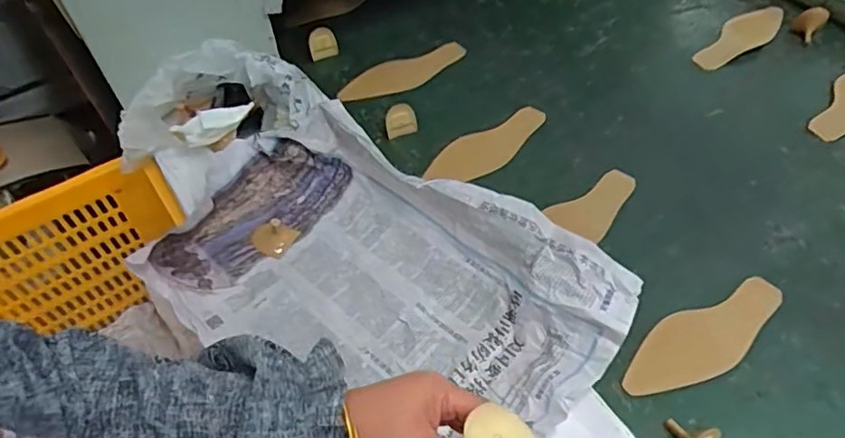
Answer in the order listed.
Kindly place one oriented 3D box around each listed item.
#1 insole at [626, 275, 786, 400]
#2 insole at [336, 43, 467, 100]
[{"bbox_3d":[0.324,0.136,0.658,0.229,0.008,0.075,-22,55,-14],"label":"insole"},{"bbox_3d":[-0.034,-0.241,0.954,0.221,0.010,0.074,-28,60,-17],"label":"insole"}]

